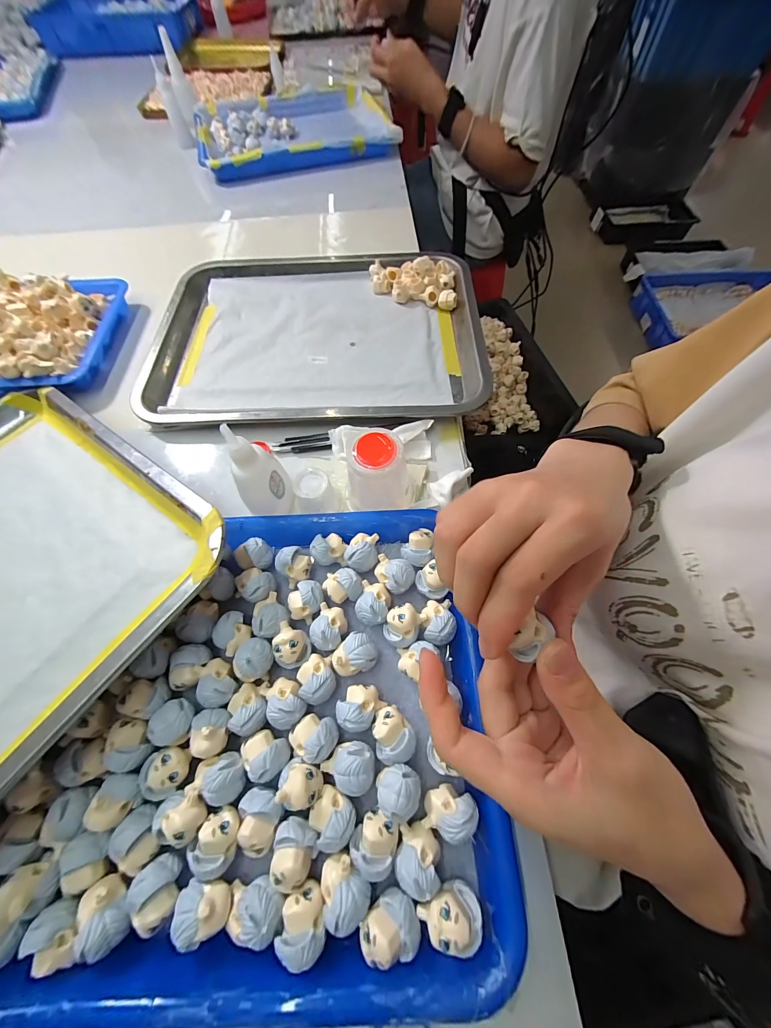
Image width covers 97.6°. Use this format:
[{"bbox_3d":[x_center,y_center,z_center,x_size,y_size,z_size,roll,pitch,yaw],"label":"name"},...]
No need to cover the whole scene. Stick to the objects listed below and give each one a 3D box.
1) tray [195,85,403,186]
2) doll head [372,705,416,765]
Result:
[{"bbox_3d":[-0.169,-0.701,0.619,0.330,0.041,0.258,-15,65,-6],"label":"tray"},{"bbox_3d":[0.004,0.130,0.200,0.023,0.023,0.027,-13,65,-5],"label":"doll head"}]

